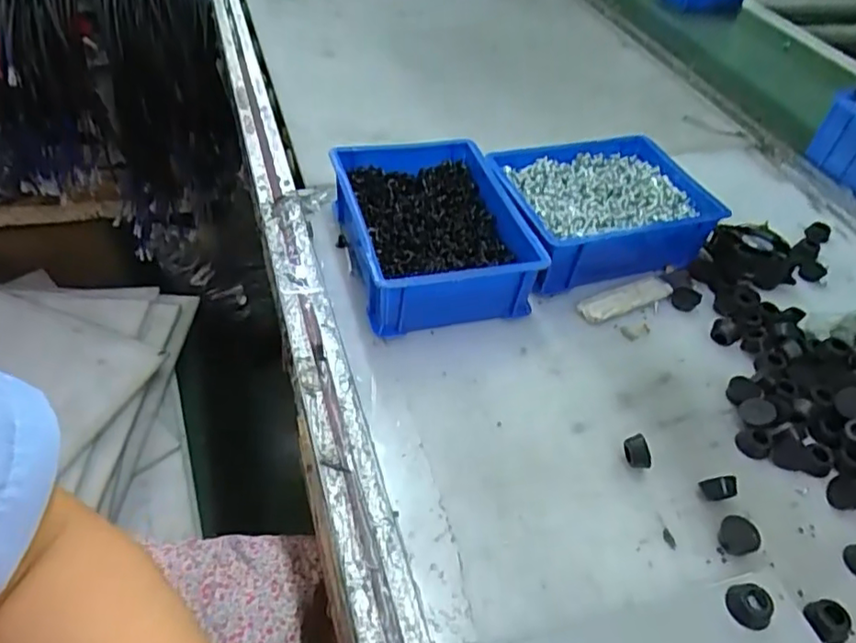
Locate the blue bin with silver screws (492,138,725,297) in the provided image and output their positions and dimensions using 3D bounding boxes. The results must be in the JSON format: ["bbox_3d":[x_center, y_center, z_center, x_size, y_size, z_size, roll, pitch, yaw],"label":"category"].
[{"bbox_3d":[0.168,-0.109,0.603,0.204,0.065,0.150,-13,49,-19],"label":"blue bin with silver screws"}]

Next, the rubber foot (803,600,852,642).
[{"bbox_3d":[0.244,0.182,0.371,0.018,0.016,0.024,-15,49,-20],"label":"rubber foot"}]

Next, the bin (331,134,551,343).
[{"bbox_3d":[0.000,-0.082,0.555,0.144,0.071,0.198,-9,48,-16],"label":"bin"}]

